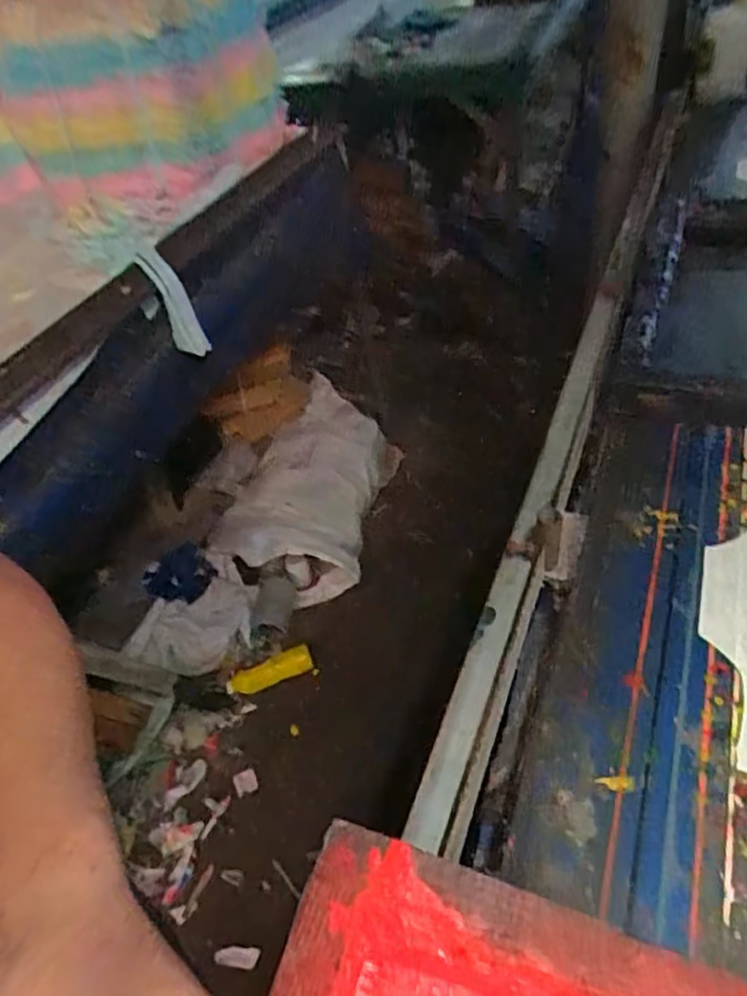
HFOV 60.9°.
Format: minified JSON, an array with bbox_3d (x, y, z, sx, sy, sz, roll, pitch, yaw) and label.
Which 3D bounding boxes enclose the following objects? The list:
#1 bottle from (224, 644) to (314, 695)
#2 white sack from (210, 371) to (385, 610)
[{"bbox_3d":[-0.250,0.426,1.541,0.209,0.049,0.061,-24,45,-12],"label":"bottle"},{"bbox_3d":[-0.172,-0.040,1.875,0.374,0.295,0.662,3,46,15],"label":"white sack"}]

